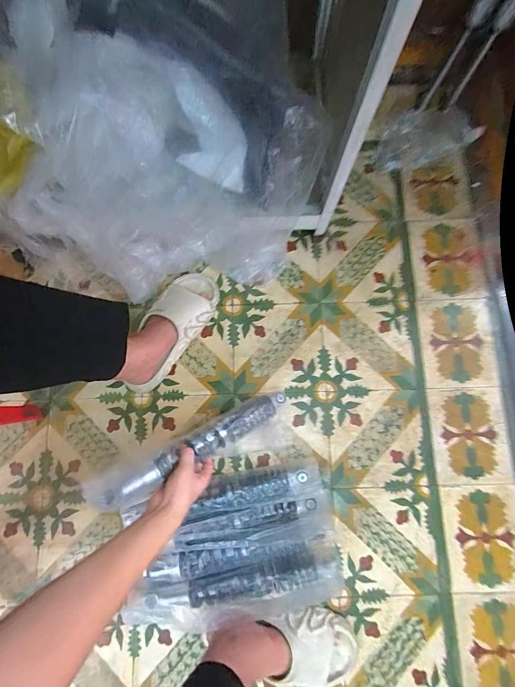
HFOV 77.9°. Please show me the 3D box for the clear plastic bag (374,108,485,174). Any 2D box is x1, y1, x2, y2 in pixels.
[{"bbox_3d":[0.414,-0.494,0.756,0.264,0.080,0.106,-16,79,-3],"label":"clear plastic bag"}]

